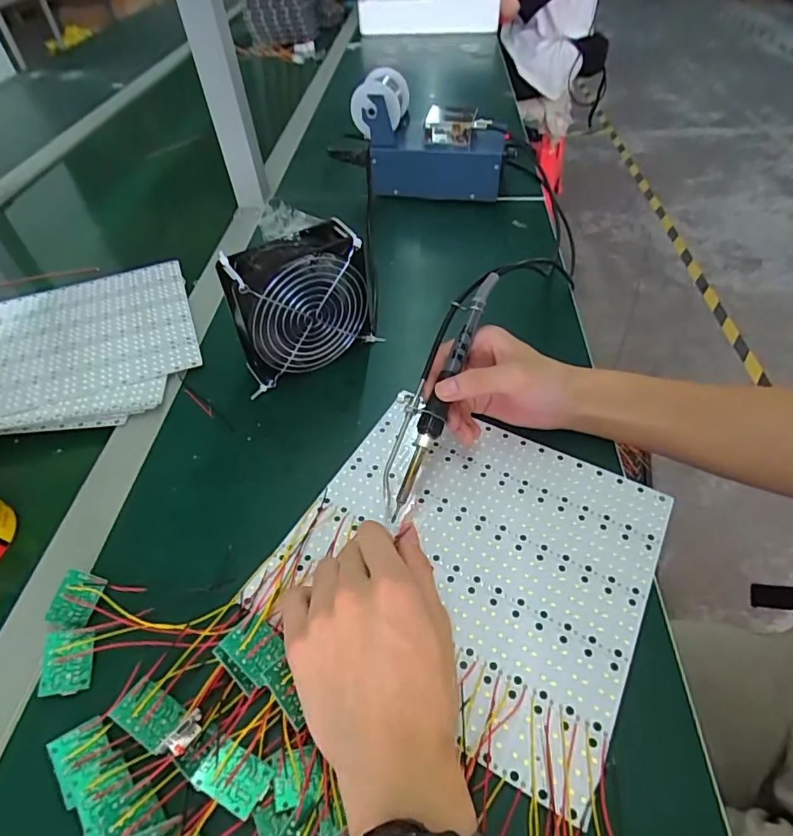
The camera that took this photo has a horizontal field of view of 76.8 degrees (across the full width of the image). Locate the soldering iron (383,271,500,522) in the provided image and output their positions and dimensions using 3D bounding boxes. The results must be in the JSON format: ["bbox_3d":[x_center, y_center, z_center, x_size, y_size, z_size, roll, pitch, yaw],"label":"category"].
[{"bbox_3d":[0.033,-0.026,0.392,0.029,0.027,0.209,18,74,16],"label":"soldering iron"}]

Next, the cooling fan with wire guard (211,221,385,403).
[{"bbox_3d":[-0.084,-0.099,0.453,0.123,0.124,0.048,-26,53,-20],"label":"cooling fan with wire guard"}]

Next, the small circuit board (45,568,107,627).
[{"bbox_3d":[-0.212,0.120,0.331,0.027,0.004,0.035,24,76,2],"label":"small circuit board"}]

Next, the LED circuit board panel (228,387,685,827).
[{"bbox_3d":[0.051,0.092,0.362,0.235,0.004,0.224,24,53,21],"label":"LED circuit board panel"}]

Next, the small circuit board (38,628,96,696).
[{"bbox_3d":[-0.202,0.150,0.308,0.026,0.004,0.036,3,65,-23],"label":"small circuit board"}]

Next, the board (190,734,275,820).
[{"bbox_3d":[-0.083,0.185,0.258,0.034,0.004,0.026,21,32,14],"label":"board"}]

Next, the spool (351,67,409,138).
[{"bbox_3d":[-0.022,-0.409,0.648,0.067,0.063,0.070,-1,49,1],"label":"spool"}]

